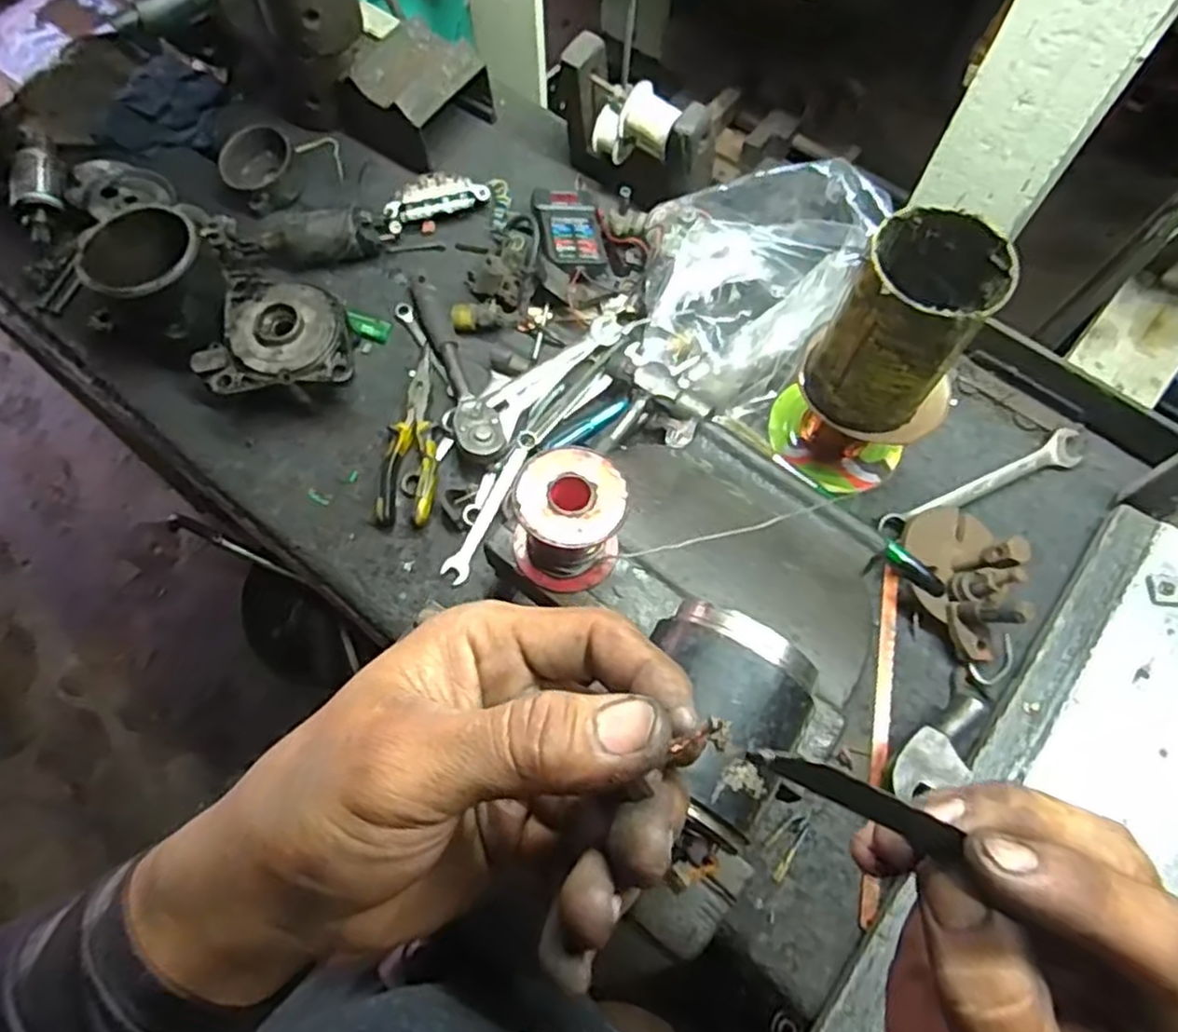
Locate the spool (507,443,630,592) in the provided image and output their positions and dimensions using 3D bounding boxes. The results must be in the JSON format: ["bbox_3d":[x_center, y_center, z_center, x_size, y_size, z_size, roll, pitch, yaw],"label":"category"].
[{"bbox_3d":[-0.010,0.002,0.363,0.052,0.056,0.054,0,67,0],"label":"spool"}]

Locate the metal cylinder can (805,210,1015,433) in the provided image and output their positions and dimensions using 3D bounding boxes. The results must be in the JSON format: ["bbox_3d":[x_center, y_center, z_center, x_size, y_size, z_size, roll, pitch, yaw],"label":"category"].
[{"bbox_3d":[0.179,-0.107,0.423,0.073,0.110,0.068,0,67,0],"label":"metal cylinder can"}]

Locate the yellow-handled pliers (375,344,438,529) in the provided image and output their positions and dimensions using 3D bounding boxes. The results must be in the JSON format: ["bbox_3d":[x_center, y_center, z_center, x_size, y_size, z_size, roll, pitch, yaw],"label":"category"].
[{"bbox_3d":[-0.161,-0.078,0.708,0.052,0.026,0.186,5,68,2],"label":"yellow-handled pliers"}]

